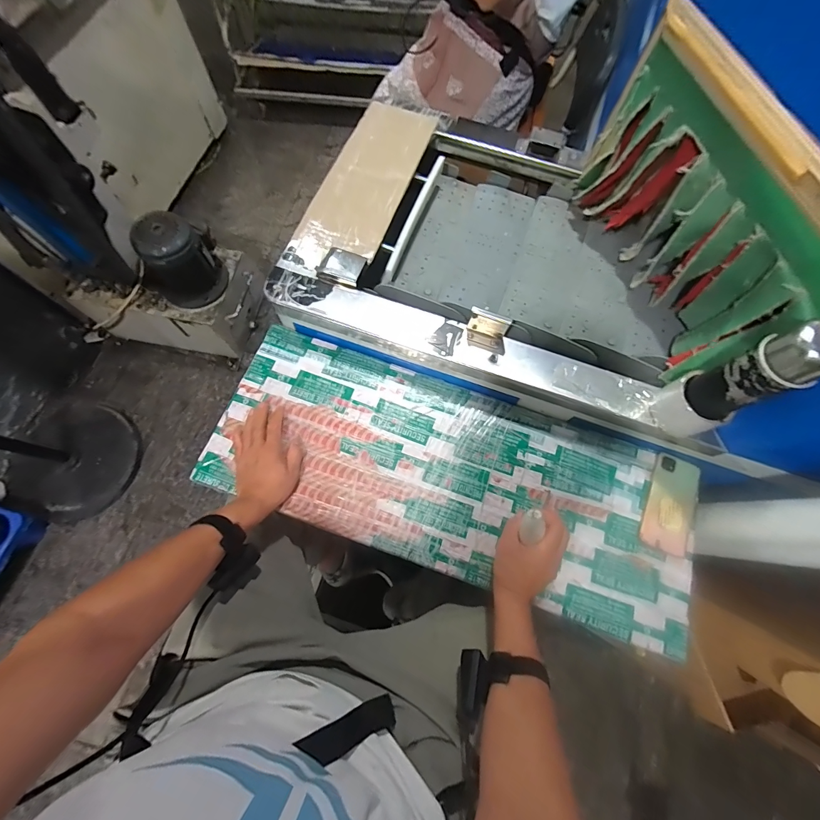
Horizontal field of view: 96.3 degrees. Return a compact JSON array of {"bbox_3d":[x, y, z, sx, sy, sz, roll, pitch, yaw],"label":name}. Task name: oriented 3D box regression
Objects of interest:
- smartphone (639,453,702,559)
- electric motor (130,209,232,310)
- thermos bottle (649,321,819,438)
[{"bbox_3d":[0.448,0.162,0.630,0.074,0.014,0.160,23,74,7],"label":"smartphone"},{"bbox_3d":[-0.745,-0.499,1.202,0.197,0.233,0.226,15,71,2],"label":"electric motor"},{"bbox_3d":[0.434,-0.029,0.497,0.068,0.228,0.084,-17,73,-9],"label":"thermos bottle"}]

